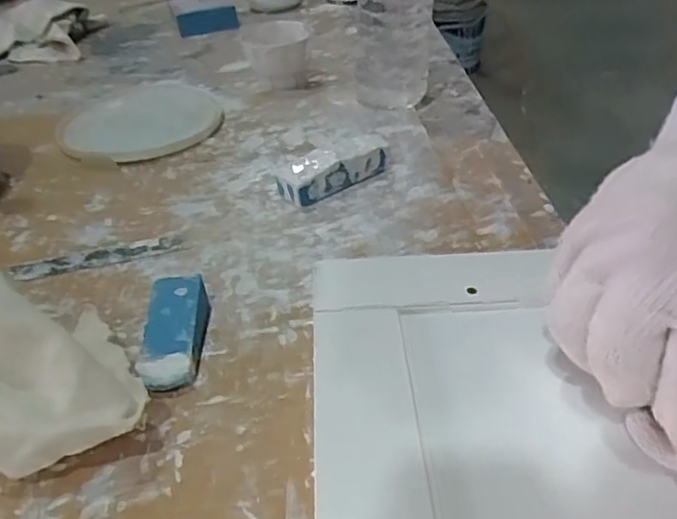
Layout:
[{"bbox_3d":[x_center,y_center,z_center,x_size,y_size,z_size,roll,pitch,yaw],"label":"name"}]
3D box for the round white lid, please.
[{"bbox_3d":[-0.162,-0.116,0.494,0.121,0.011,0.150,-19,39,-18],"label":"round white lid"}]

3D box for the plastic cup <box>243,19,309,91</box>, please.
[{"bbox_3d":[-0.053,-0.176,0.533,0.056,0.046,0.063,-7,37,-3],"label":"plastic cup"}]

